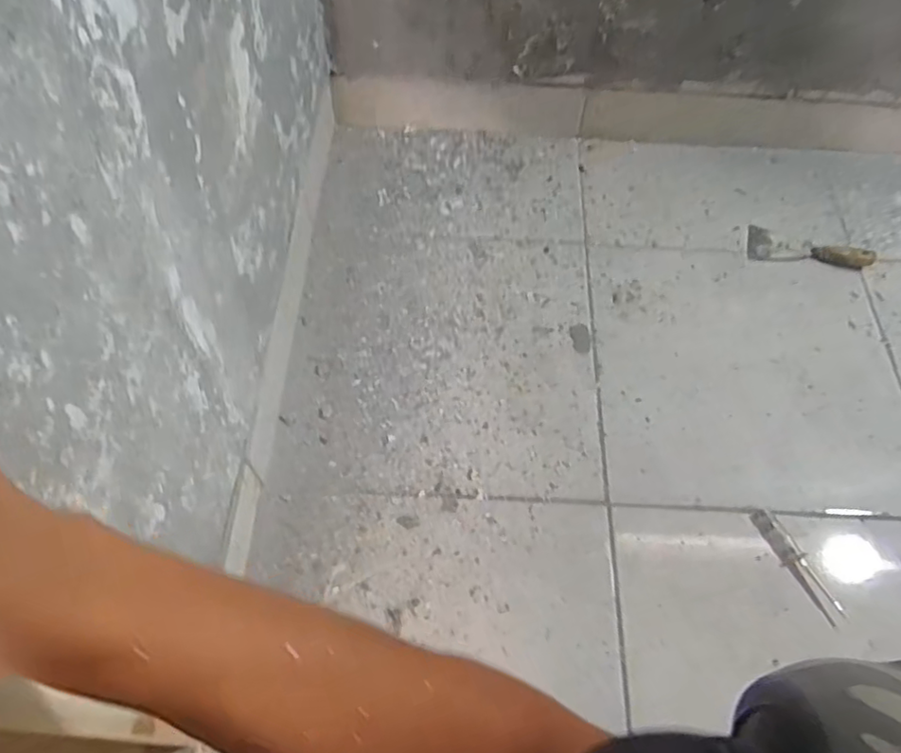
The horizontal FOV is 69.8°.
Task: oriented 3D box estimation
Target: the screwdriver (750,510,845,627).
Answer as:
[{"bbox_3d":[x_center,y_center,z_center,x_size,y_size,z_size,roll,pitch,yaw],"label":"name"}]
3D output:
[{"bbox_3d":[0.388,0.209,0.724,0.030,0.015,0.133,-24,64,-15],"label":"screwdriver"}]

